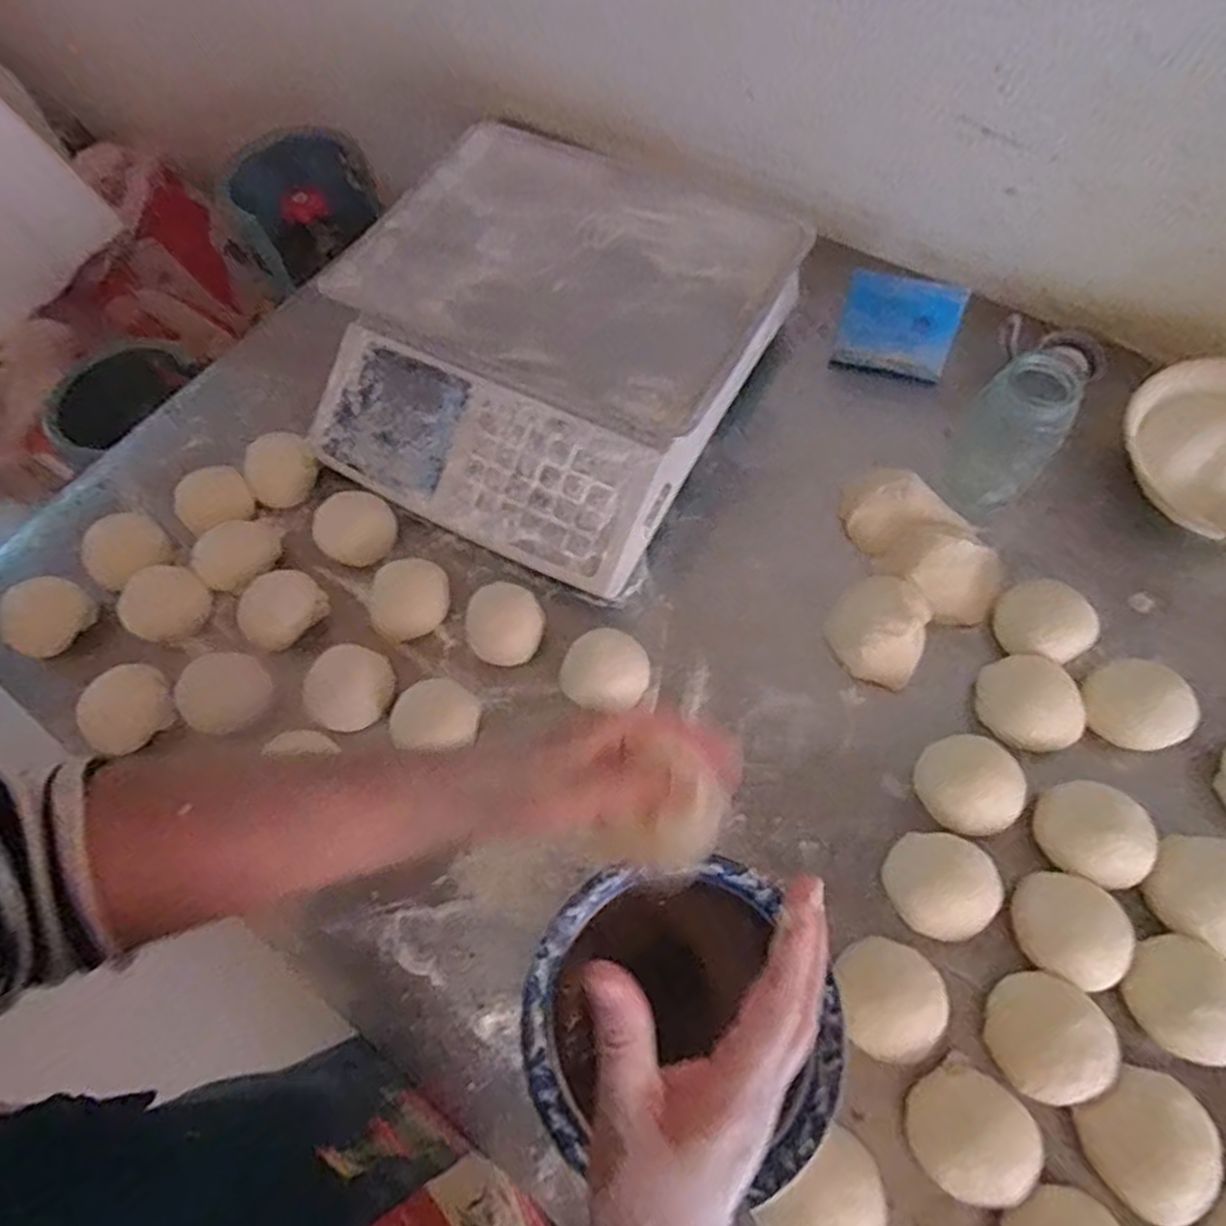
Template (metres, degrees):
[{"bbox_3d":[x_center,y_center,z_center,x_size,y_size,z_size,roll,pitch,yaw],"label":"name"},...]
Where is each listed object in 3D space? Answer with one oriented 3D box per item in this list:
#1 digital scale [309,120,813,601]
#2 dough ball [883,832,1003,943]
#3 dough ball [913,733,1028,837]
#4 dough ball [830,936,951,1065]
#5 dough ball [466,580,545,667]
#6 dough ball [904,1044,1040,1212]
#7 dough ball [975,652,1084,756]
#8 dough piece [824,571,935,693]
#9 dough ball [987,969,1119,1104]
[{"bbox_3d":[-0.056,-0.232,0.618,0.342,0.107,0.356,26,69,15],"label":"digital scale"},{"bbox_3d":[0.205,0.172,0.453,0.060,0.035,0.062,-2,65,4],"label":"dough ball"},{"bbox_3d":[0.236,0.116,0.477,0.058,0.043,0.065,-27,65,-8],"label":"dough ball"},{"bbox_3d":[0.164,0.229,0.427,0.058,0.032,0.061,-2,65,4],"label":"dough ball"},{"bbox_3d":[-0.083,0.009,0.554,0.058,0.030,0.062,-2,65,4],"label":"dough ball"},{"bbox_3d":[0.197,0.283,0.390,0.058,0.034,0.063,-2,65,4],"label":"dough ball"},{"bbox_3d":[0.286,0.064,0.495,0.061,0.034,0.069,-28,65,-9],"label":"dough ball"},{"bbox_3d":[0.198,0.010,0.531,0.066,0.034,0.080,21,68,14],"label":"dough piece"},{"bbox_3d":[0.247,0.240,0.404,0.060,0.031,0.056,-2,65,4],"label":"dough ball"}]

